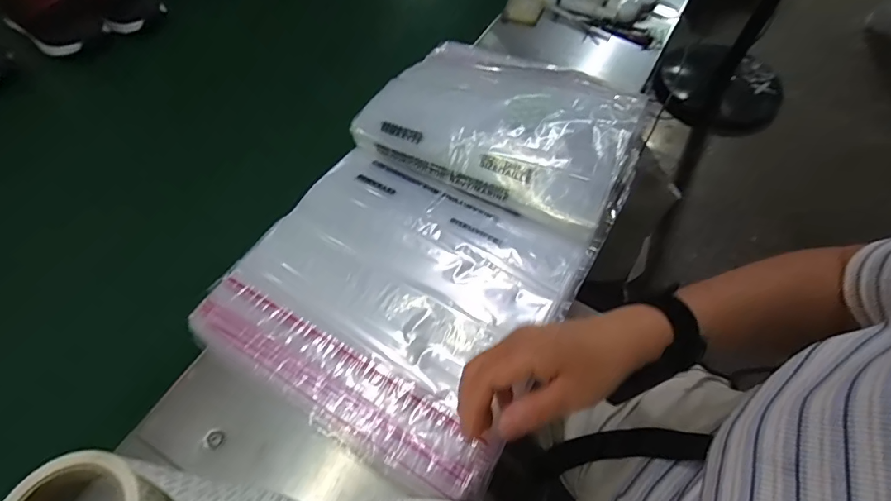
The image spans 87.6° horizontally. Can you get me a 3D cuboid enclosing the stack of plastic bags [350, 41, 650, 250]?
[{"bbox_3d":[0.075,-0.166,0.528,0.288,0.064,0.242,25,61,13],"label":"stack of plastic bags"}]

